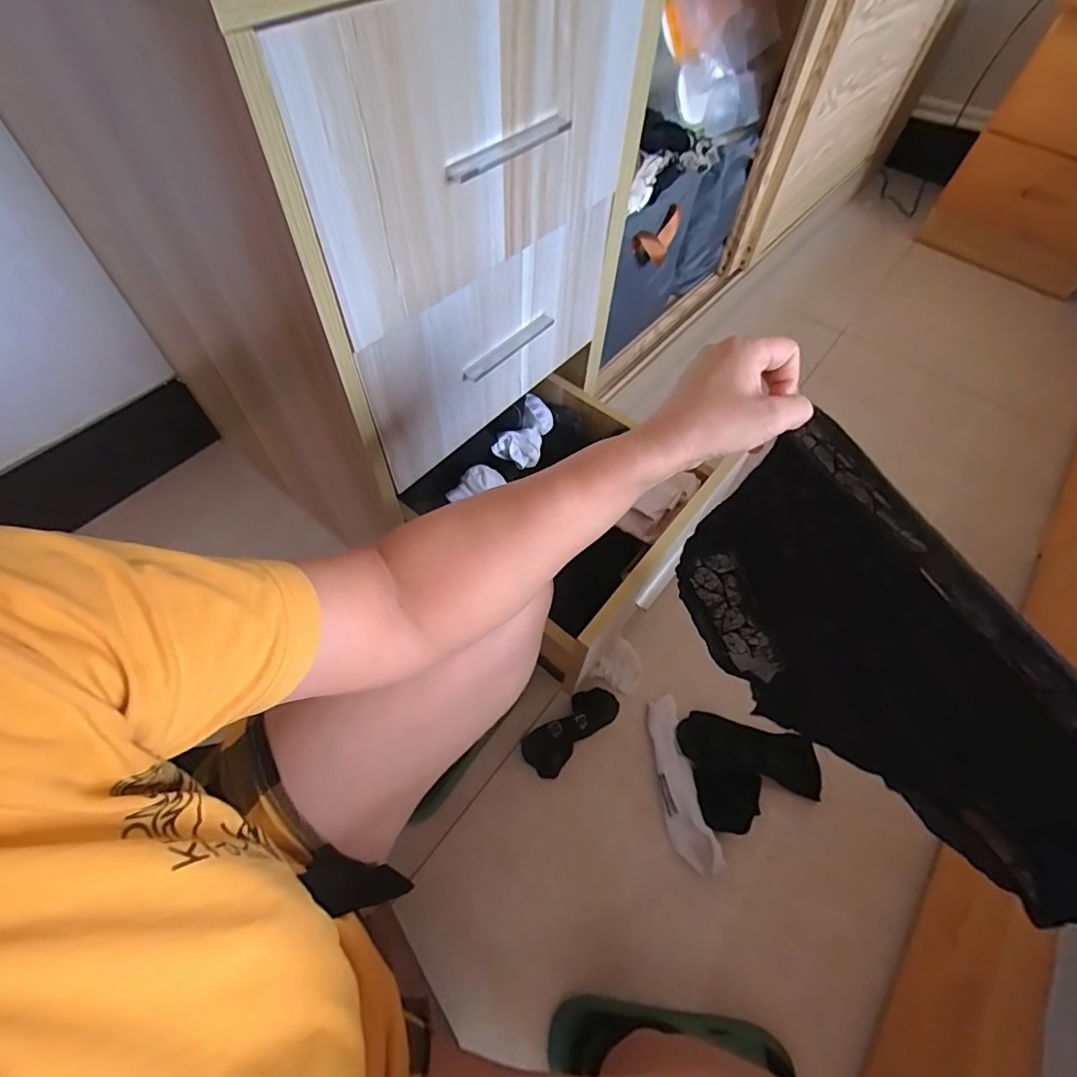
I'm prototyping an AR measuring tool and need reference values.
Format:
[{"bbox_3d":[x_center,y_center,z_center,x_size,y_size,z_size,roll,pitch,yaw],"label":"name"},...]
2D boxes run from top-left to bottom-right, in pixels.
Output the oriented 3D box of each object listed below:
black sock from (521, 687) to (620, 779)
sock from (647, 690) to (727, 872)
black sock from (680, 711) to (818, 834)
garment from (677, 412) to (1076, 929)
[{"bbox_3d":[0.048,0.262,0.722,0.152,0.041,0.062,-35,66,-21],"label":"black sock"},{"bbox_3d":[0.188,0.321,0.696,0.053,0.026,0.218,-5,59,-6],"label":"sock"},{"bbox_3d":[0.289,0.305,0.705,0.169,0.031,0.142,-7,59,-7],"label":"black sock"},{"bbox_3d":[0.234,0.110,0.382,0.062,0.236,0.326,-22,62,-15],"label":"garment"}]

